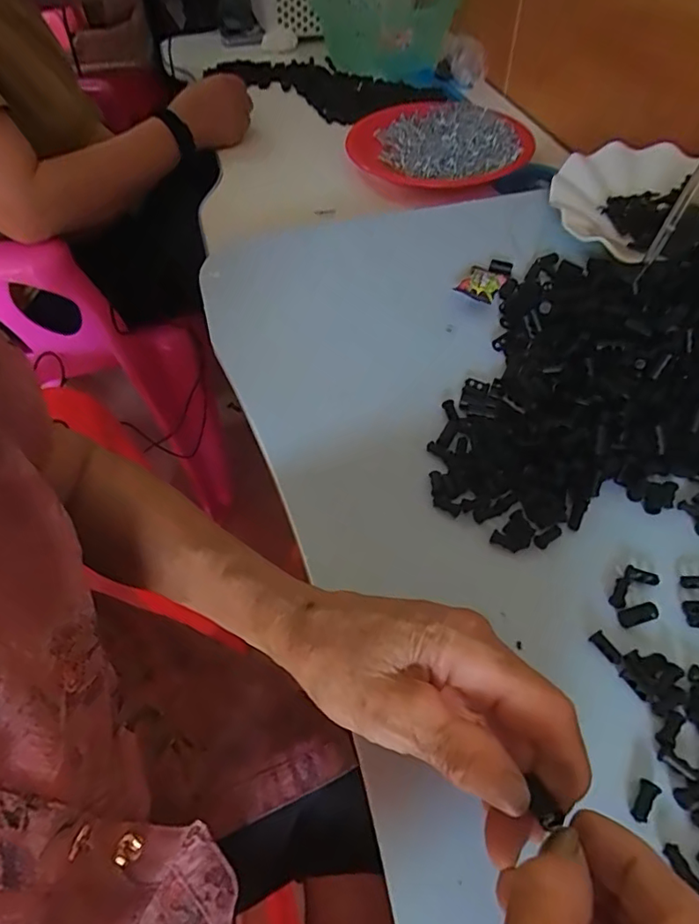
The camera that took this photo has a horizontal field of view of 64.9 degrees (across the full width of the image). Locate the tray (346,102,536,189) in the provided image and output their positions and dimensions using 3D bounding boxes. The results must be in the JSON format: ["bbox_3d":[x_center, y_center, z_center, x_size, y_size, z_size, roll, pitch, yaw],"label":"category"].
[{"bbox_3d":[0.107,-0.413,0.717,0.246,0.036,0.243,16,54,14],"label":"tray"}]

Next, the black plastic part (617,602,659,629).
[{"bbox_3d":[0.148,0.078,0.282,0.021,0.004,0.009,-14,53,-9],"label":"black plastic part"}]

